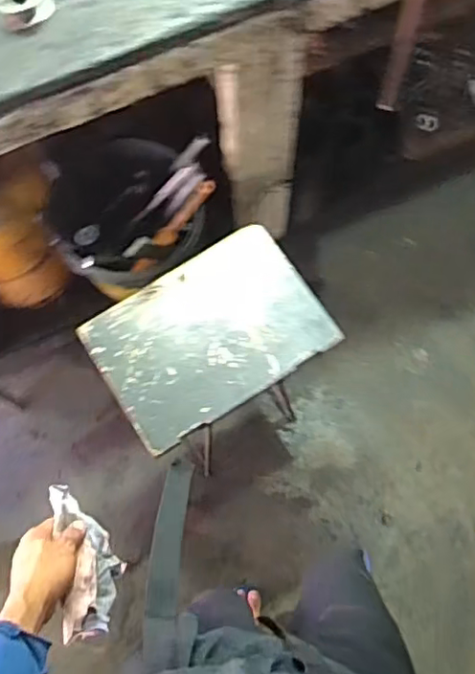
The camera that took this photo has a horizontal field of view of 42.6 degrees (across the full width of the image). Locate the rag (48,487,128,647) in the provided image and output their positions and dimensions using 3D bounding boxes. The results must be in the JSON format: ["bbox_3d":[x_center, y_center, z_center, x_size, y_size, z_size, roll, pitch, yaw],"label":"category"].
[{"bbox_3d":[-0.183,0.267,0.743,0.059,0.085,0.178,-14,73,-4],"label":"rag"}]

